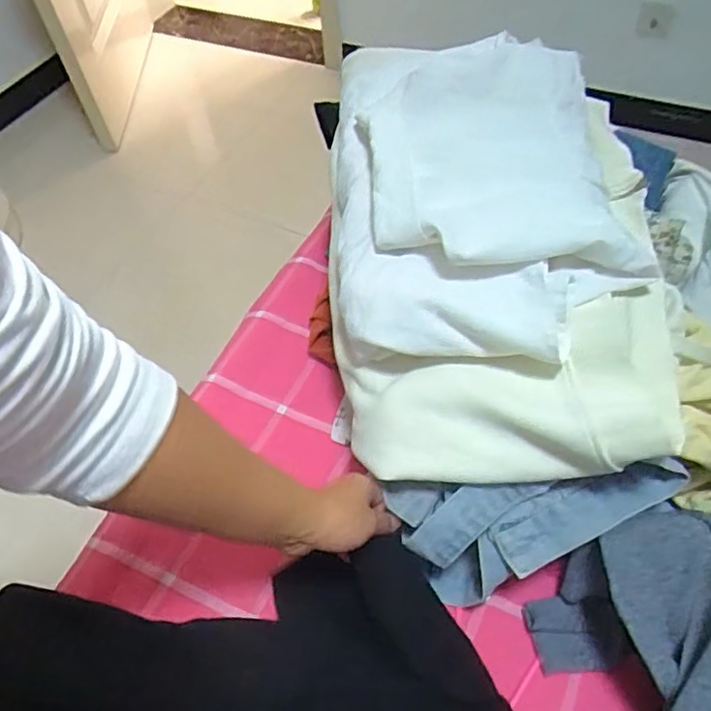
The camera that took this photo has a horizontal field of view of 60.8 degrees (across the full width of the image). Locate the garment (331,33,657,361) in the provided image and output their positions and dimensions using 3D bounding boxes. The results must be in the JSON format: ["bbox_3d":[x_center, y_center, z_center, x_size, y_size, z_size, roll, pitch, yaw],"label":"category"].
[{"bbox_3d":[0.112,-0.193,0.606,0.277,0.107,0.443,-3,53,2],"label":"garment"}]

